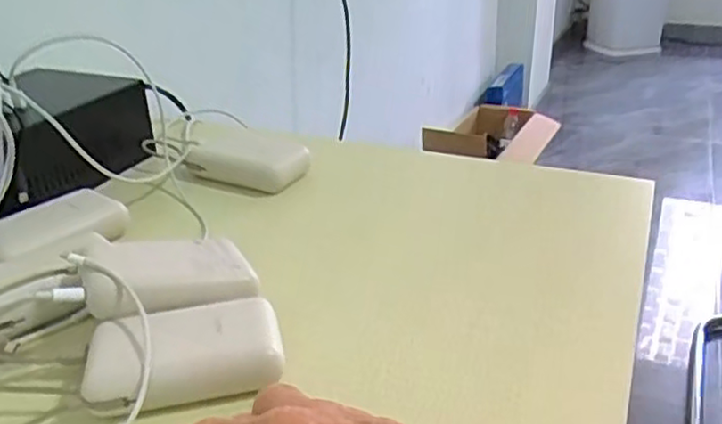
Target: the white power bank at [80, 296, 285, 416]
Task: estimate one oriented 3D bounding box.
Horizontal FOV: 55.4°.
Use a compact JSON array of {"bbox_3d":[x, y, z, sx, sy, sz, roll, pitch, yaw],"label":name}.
[{"bbox_3d":[-0.098,0.074,0.380,0.103,0.029,0.062,-7,27,-11],"label":"white power bank"}]

